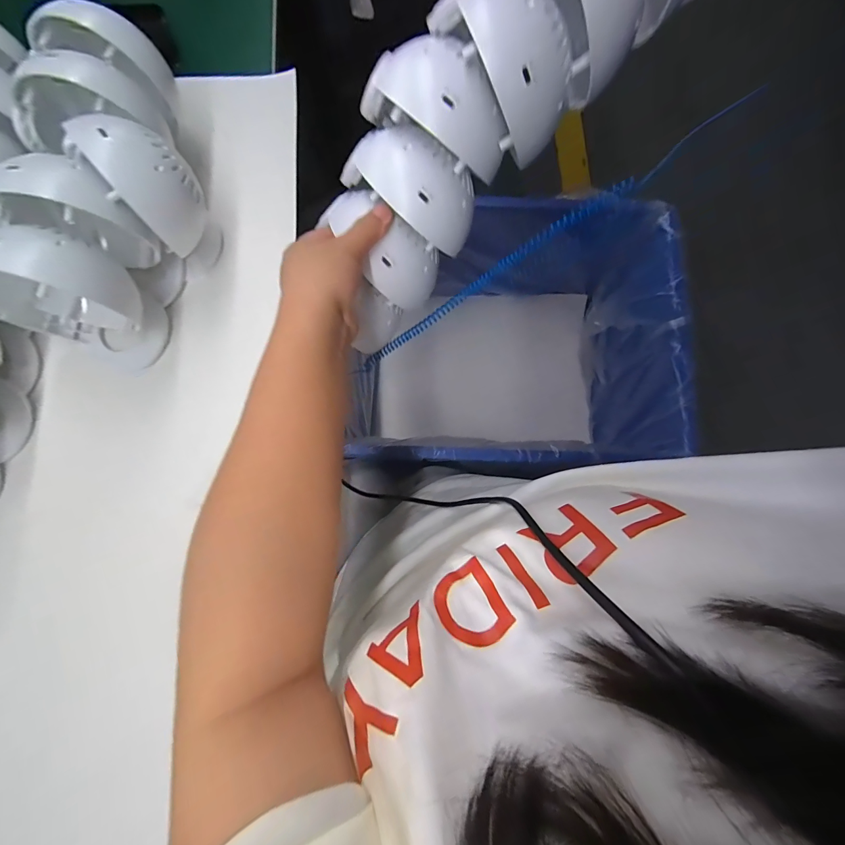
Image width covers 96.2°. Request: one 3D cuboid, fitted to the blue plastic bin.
[{"bbox_3d":[0.138,-0.106,0.716,0.503,0.355,0.430,2,75,2],"label":"blue plastic bin"}]

